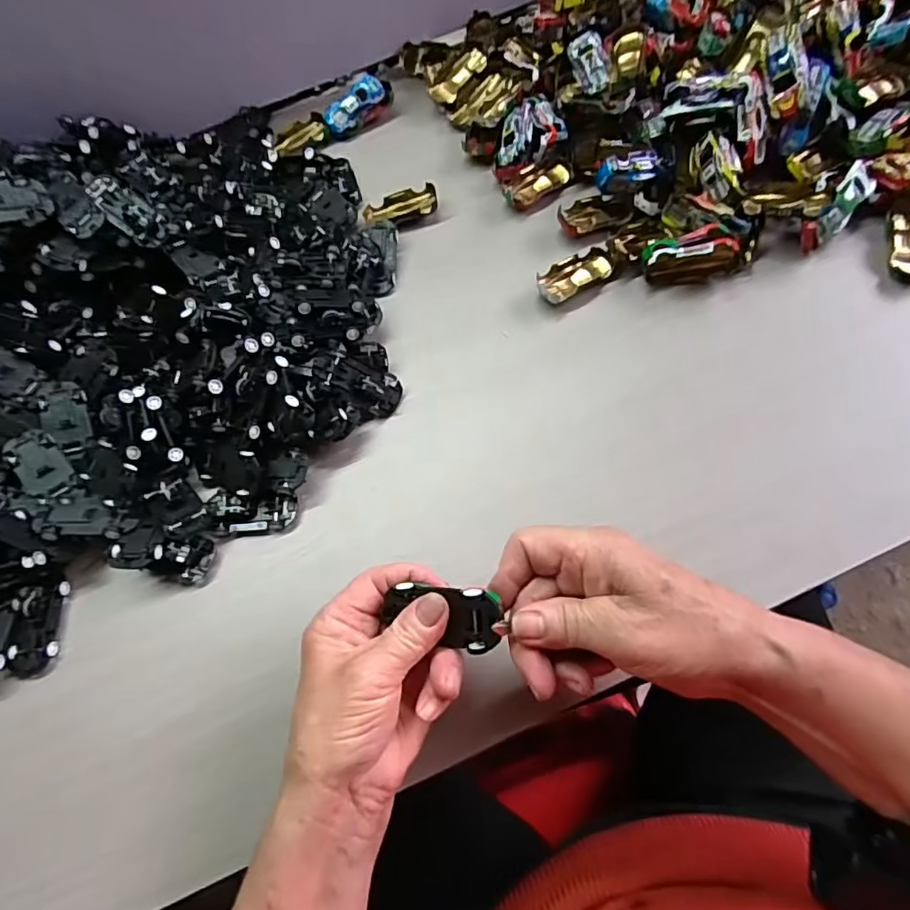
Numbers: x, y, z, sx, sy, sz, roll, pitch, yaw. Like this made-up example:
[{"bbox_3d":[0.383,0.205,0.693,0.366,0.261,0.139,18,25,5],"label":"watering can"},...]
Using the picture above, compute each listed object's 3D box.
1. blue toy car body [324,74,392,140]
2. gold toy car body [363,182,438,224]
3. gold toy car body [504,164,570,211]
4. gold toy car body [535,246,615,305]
[{"bbox_3d":[-0.091,-0.327,0.535,0.066,0.028,0.026,-36,67,-9],"label":"blue toy car body"},{"bbox_3d":[-0.046,-0.211,0.483,0.061,0.017,0.031,-23,66,-3],"label":"gold toy car body"},{"bbox_3d":[0.067,-0.228,0.478,0.064,0.019,0.030,-37,67,-10],"label":"gold toy car body"},{"bbox_3d":[0.092,-0.137,0.438,0.061,0.013,0.029,-29,66,-6],"label":"gold toy car body"}]

